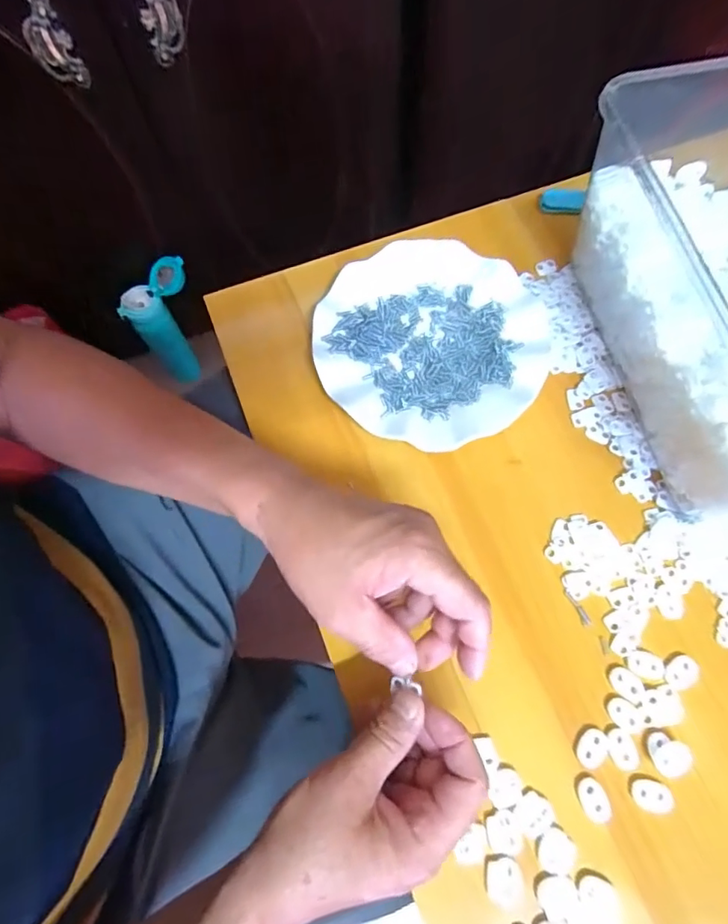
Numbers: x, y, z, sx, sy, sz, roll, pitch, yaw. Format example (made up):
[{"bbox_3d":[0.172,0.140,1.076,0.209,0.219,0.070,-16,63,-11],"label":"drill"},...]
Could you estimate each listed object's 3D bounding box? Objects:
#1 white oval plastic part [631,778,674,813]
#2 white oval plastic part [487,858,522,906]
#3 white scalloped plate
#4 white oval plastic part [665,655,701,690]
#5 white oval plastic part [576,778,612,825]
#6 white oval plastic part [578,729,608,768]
[{"bbox_3d":[0.176,0.203,0.309,0.023,0.004,0.016,8,70,3],"label":"white oval plastic part"},{"bbox_3d":[0.081,0.243,0.295,0.020,0.004,0.022,-4,70,-1],"label":"white oval plastic part"},{"bbox_3d":[0.053,-0.098,0.414,0.178,0.020,0.177,0,70,1],"label":"white scalloped plate"},{"bbox_3d":[0.209,0.139,0.334,0.022,0.005,0.018,-32,73,-11],"label":"white oval plastic part"},{"bbox_3d":[0.140,0.206,0.308,0.017,0.004,0.024,-16,70,-5],"label":"white oval plastic part"},{"bbox_3d":[0.143,0.180,0.319,0.015,0.004,0.024,28,73,10],"label":"white oval plastic part"}]

